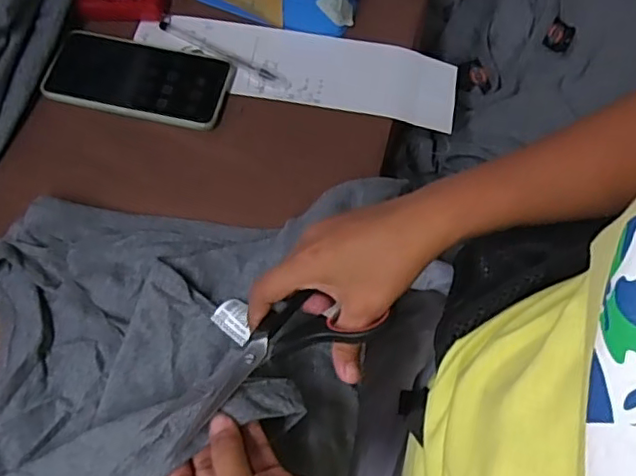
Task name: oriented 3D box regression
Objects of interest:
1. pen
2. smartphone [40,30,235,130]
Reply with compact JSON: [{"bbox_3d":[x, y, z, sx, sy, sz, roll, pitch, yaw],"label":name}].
[{"bbox_3d":[-0.093,-0.179,0.558,0.142,0.004,0.012,29,67,10],"label":"pen"},{"bbox_3d":[-0.165,-0.150,0.538,0.164,0.007,0.080,13,65,3],"label":"smartphone"}]

